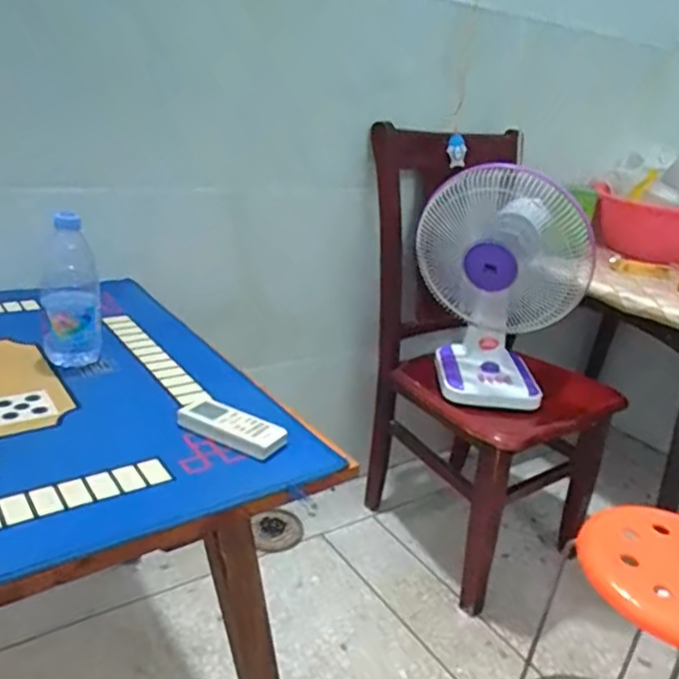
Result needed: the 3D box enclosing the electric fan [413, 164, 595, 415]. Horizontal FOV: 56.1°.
[{"bbox_3d":[0.303,-0.104,1.246,0.295,0.429,0.280,10,23,9],"label":"electric fan"}]

